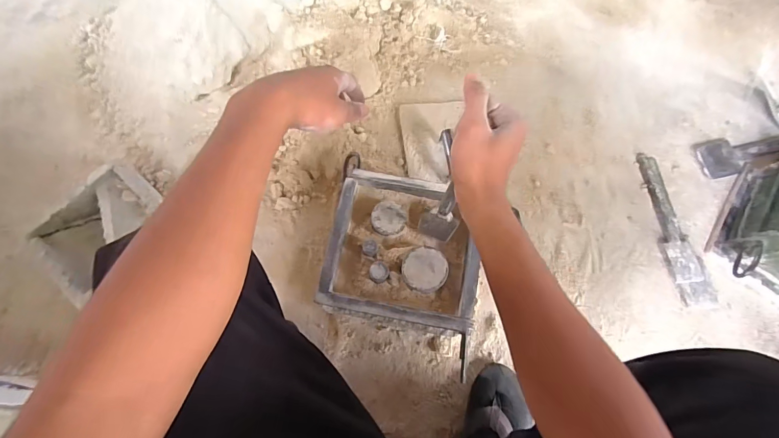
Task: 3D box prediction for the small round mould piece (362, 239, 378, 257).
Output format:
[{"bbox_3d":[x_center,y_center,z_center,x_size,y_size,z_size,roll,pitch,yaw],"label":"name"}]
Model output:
[{"bbox_3d":[-0.032,0.048,0.622,0.024,0.016,0.024,2,66,-5],"label":"small round mould piece"}]

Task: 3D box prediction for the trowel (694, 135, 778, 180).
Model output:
[{"bbox_3d":[0.839,-0.153,0.848,0.309,0.036,0.091,-8,71,-5],"label":"trowel"}]

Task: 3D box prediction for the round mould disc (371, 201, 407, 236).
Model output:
[{"bbox_3d":[-0.001,-0.001,0.641,0.057,0.015,0.055,2,66,-5],"label":"round mould disc"}]

